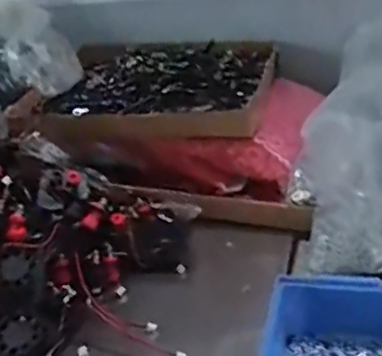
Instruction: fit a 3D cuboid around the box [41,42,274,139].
[{"bbox_3d":[-0.040,-0.118,0.799,0.281,0.056,0.222,3,29,18],"label":"box"}]

